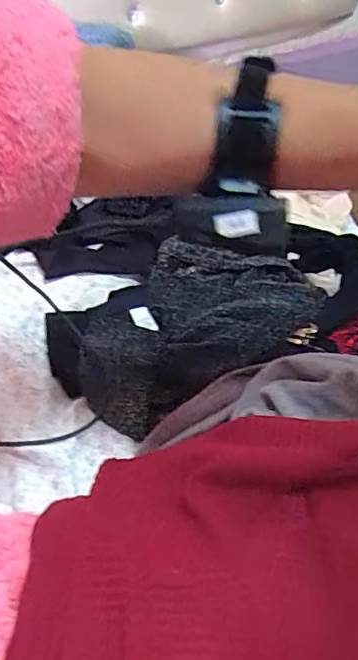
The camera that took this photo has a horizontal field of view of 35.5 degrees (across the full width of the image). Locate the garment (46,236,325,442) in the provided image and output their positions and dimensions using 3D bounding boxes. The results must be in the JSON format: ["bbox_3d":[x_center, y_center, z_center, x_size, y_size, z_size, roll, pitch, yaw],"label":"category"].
[{"bbox_3d":[0.004,-0.007,0.651,0.281,0.078,0.207,-26,52,-22],"label":"garment"}]

